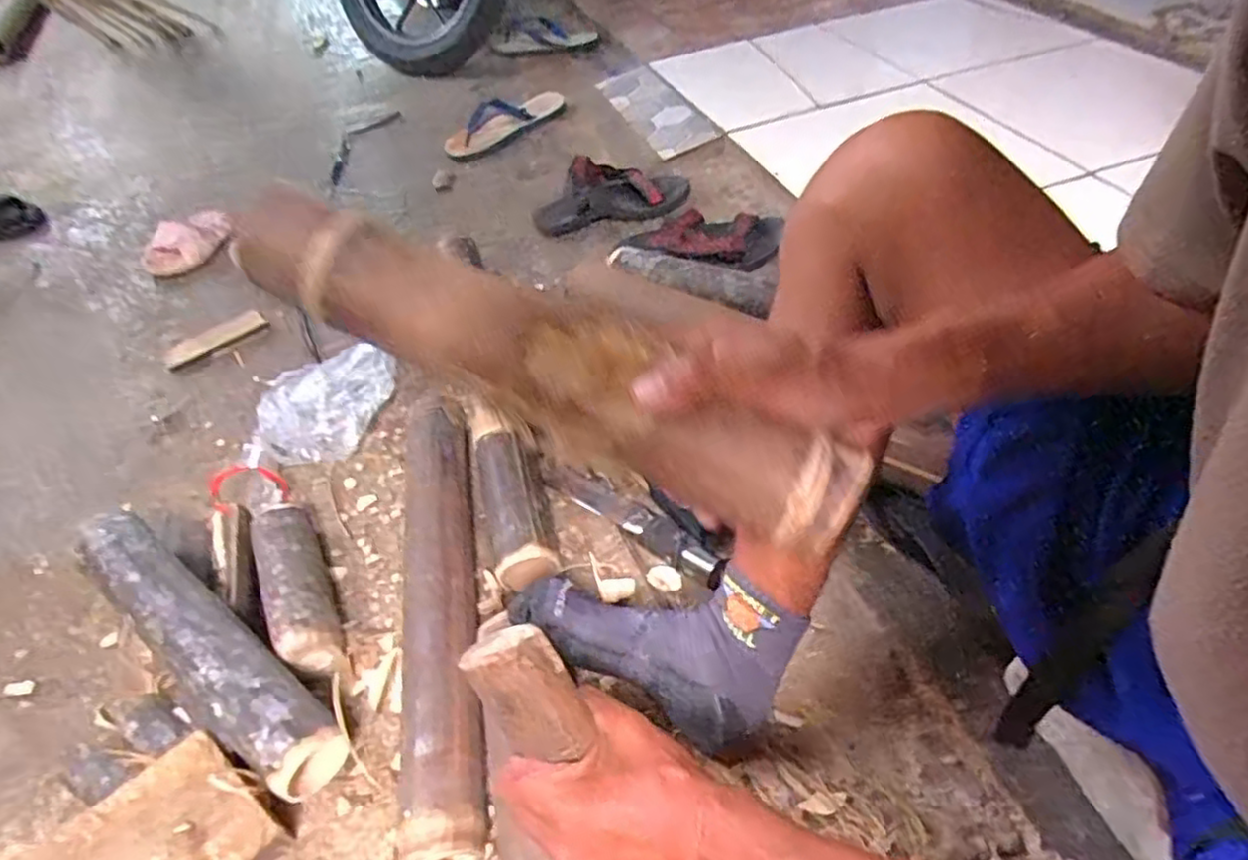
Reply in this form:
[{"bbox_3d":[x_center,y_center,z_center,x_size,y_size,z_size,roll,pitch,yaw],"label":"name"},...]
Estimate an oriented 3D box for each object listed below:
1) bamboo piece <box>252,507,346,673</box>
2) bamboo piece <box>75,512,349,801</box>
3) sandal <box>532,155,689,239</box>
[{"bbox_3d":[-0.322,0.156,0.696,0.060,0.059,0.195,-26,49,-18],"label":"bamboo piece"},{"bbox_3d":[-0.375,0.183,0.612,0.345,0.065,0.072,26,54,28],"label":"bamboo piece"},{"bbox_3d":[-0.023,-0.396,1.165,0.258,0.062,0.134,-7,46,0],"label":"sandal"}]

